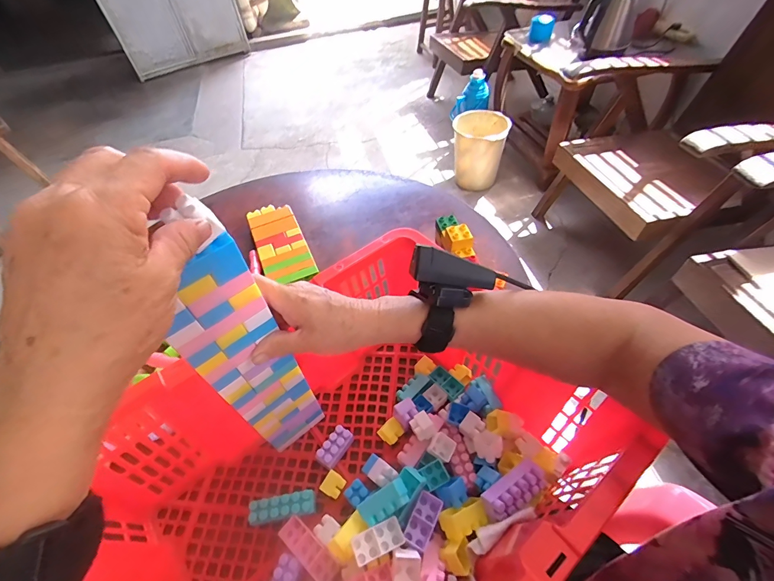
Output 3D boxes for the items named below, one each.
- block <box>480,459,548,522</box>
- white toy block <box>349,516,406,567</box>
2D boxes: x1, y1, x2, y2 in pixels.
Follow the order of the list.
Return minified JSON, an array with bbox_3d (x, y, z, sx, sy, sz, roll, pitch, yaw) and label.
[{"bbox_3d":[0.131,0.206,0.382,0.071,0.022,0.026,-22,94,-25],"label":"block"},{"bbox_3d":[-0.008,0.237,0.351,0.049,0.016,0.024,-23,52,-12],"label":"white toy block"}]

